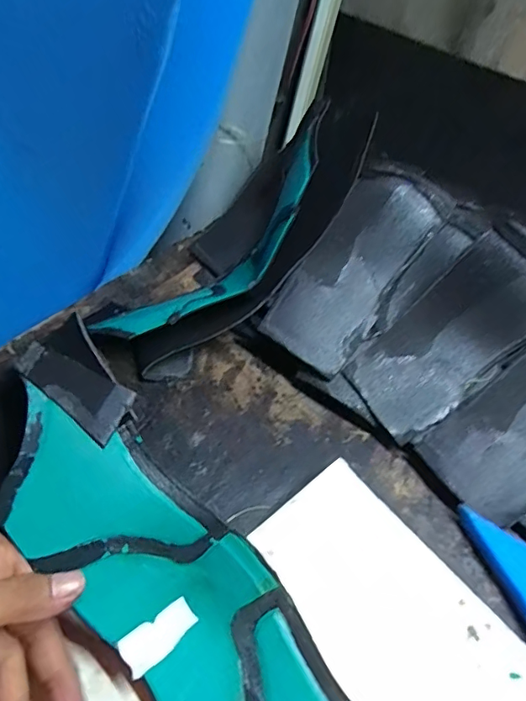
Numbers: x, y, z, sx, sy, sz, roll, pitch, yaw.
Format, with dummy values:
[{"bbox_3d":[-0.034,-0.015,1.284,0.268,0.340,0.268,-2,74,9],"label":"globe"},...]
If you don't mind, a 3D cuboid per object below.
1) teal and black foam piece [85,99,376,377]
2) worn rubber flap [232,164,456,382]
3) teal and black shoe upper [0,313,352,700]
[{"bbox_3d":[-0.023,-0.090,0.454,0.293,0.080,0.098,-41,62,-2],"label":"teal and black foam piece"},{"bbox_3d":[0.077,-0.070,0.444,0.093,0.032,0.204,39,89,23],"label":"worn rubber flap"},{"bbox_3d":[-0.033,0.149,0.269,0.085,0.085,0.345,-36,82,-29],"label":"teal and black shoe upper"}]

